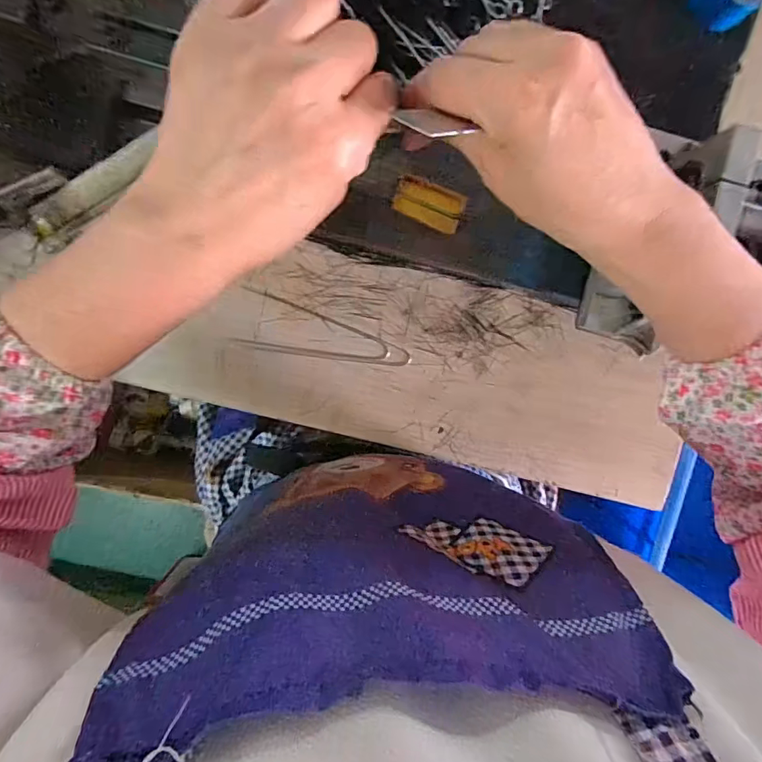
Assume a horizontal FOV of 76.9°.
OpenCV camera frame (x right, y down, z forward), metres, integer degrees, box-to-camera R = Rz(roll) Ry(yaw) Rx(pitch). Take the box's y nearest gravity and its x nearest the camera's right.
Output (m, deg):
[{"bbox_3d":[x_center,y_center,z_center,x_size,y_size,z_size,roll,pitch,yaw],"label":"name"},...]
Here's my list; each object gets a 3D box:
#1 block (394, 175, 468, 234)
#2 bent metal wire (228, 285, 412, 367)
[{"bbox_3d":[0.037,-0.134,0.361,0.052,0.011,0.028,20,92,-4],"label":"block"},{"bbox_3d":[-0.051,-0.034,0.420,0.153,0.004,0.049,18,93,-4],"label":"bent metal wire"}]

